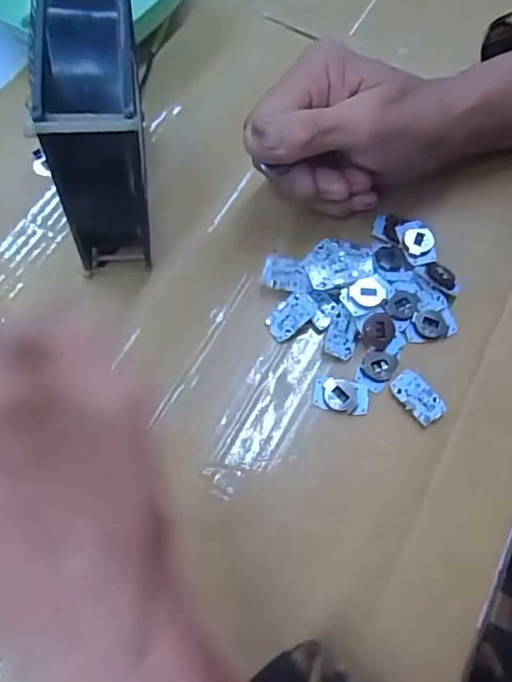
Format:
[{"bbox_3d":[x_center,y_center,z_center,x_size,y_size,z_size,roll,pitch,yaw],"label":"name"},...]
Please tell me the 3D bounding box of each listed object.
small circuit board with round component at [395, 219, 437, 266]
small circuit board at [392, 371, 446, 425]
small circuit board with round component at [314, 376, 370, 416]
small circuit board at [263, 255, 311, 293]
[{"bbox_3d":[0.098,-0.060,0.309,0.019,0.009,0.031,-8,68,-5],"label":"small circuit board with round component"},{"bbox_3d":[0.088,0.030,0.276,0.018,0.004,0.030,-41,75,-17],"label":"small circuit board"},{"bbox_3d":[0.047,0.030,0.278,0.029,0.005,0.018,10,70,0],"label":"small circuit board with round component"},{"bbox_3d":[0.018,-0.039,0.296,0.028,0.005,0.019,11,68,2],"label":"small circuit board"}]

